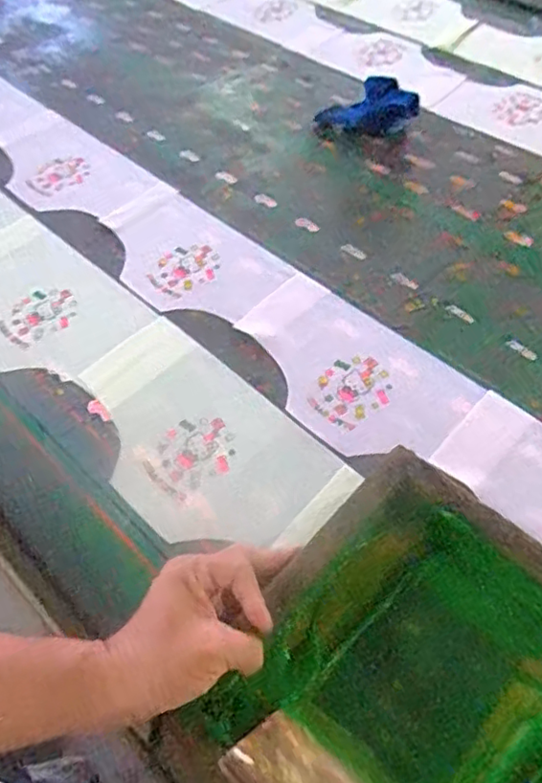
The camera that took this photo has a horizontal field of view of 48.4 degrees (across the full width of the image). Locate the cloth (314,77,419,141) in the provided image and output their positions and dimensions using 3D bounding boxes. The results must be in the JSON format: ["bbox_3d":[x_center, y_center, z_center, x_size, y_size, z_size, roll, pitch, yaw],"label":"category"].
[{"bbox_3d":[0.142,-0.417,0.890,0.148,0.042,0.097,4,54,5],"label":"cloth"}]

